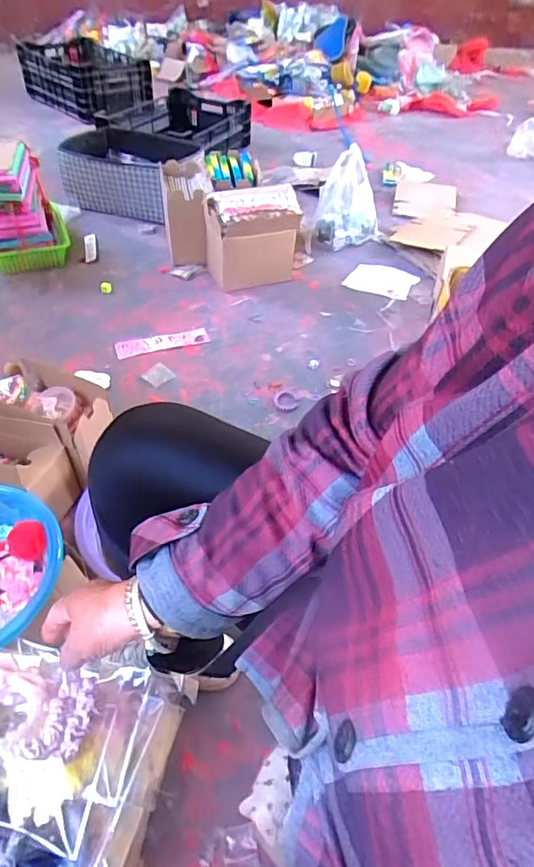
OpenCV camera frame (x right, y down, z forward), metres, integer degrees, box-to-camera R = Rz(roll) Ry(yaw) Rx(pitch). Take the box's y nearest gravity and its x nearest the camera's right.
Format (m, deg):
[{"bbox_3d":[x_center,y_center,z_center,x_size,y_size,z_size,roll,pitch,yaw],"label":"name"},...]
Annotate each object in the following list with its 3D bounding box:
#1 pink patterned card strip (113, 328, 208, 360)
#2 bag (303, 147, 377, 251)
[{"bbox_3d":[-0.267,-0.236,1.283,0.233,0.011,0.061,-14,48,-18],"label":"pink patterned card strip"},{"bbox_3d":[0.263,-0.772,1.683,0.254,0.237,0.222,8,45,2],"label":"bag"}]

